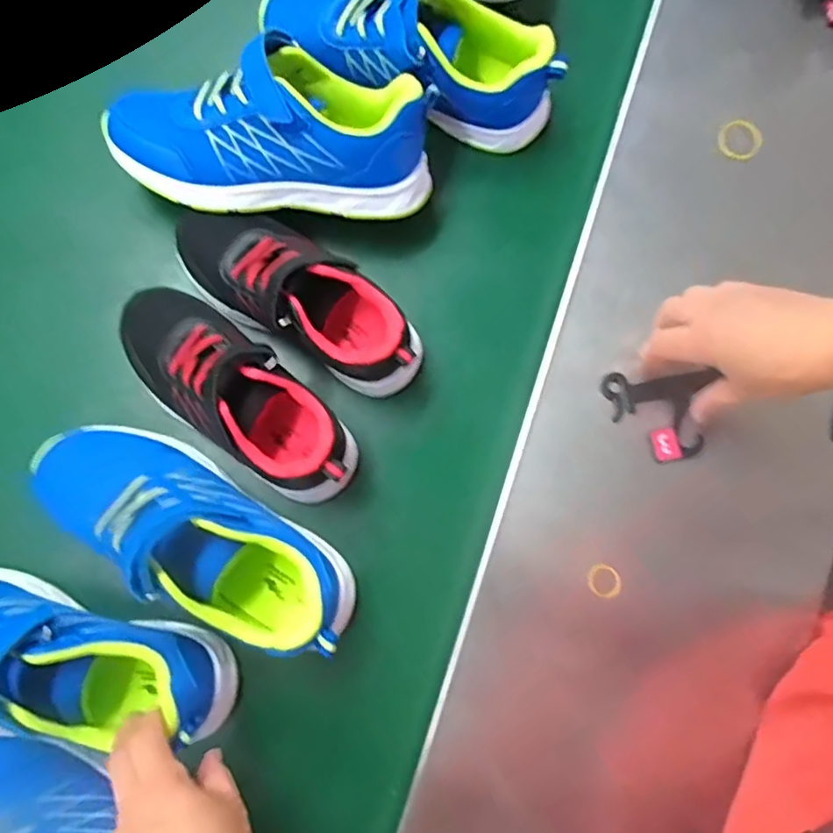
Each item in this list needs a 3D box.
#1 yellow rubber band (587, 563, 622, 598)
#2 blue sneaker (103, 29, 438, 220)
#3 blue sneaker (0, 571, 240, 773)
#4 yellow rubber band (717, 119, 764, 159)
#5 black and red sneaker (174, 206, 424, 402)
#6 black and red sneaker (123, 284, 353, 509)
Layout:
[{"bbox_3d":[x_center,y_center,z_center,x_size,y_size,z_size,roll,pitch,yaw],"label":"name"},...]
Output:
[{"bbox_3d":[0.135,0.119,0.447,0.022,0.005,0.025,-28,82,-6],"label":"yellow rubber band"},{"bbox_3d":[-0.107,-0.211,0.454,0.237,0.069,0.114,0,80,-2],"label":"blue sneaker"},{"bbox_3d":[-0.244,0.158,0.408,0.235,0.076,0.074,14,77,2],"label":"blue sneaker"},{"bbox_3d":[0.269,-0.228,0.513,0.037,0.005,0.034,0,84,-1],"label":"yellow rubber band"},{"bbox_3d":[-0.078,-0.089,0.465,0.187,0.087,0.085,31,81,4],"label":"black and red sneaker"},{"bbox_3d":[-0.133,-0.017,0.450,0.204,0.082,0.080,39,81,5],"label":"black and red sneaker"}]

